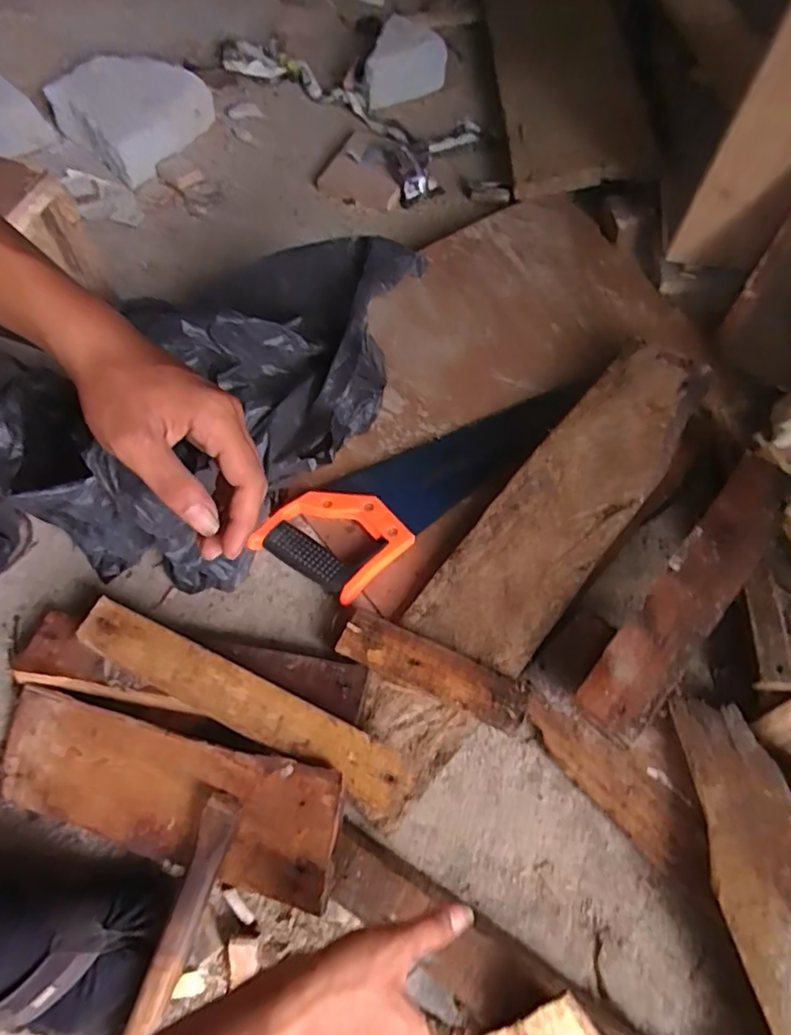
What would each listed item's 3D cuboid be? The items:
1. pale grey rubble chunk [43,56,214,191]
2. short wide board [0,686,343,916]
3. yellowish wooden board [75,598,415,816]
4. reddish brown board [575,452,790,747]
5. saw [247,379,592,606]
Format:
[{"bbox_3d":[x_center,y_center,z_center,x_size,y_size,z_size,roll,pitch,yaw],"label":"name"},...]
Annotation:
[{"bbox_3d":[-0.403,-0.611,0.879,0.231,0.059,0.188,35,72,17],"label":"pale grey rubble chunk"},{"bbox_3d":[-0.197,0.226,0.490,0.310,0.010,0.101,9,85,15],"label":"short wide board"},{"bbox_3d":[-0.132,0.151,0.495,0.308,0.016,0.046,24,67,11],"label":"yellowish wooden board"},{"bbox_3d":[0.272,0.059,0.533,0.057,0.015,0.317,37,69,20],"label":"reddish brown board"},{"bbox_3d":[0.034,-0.056,0.641,0.368,0.025,0.116,-40,69,-14],"label":"saw"}]

